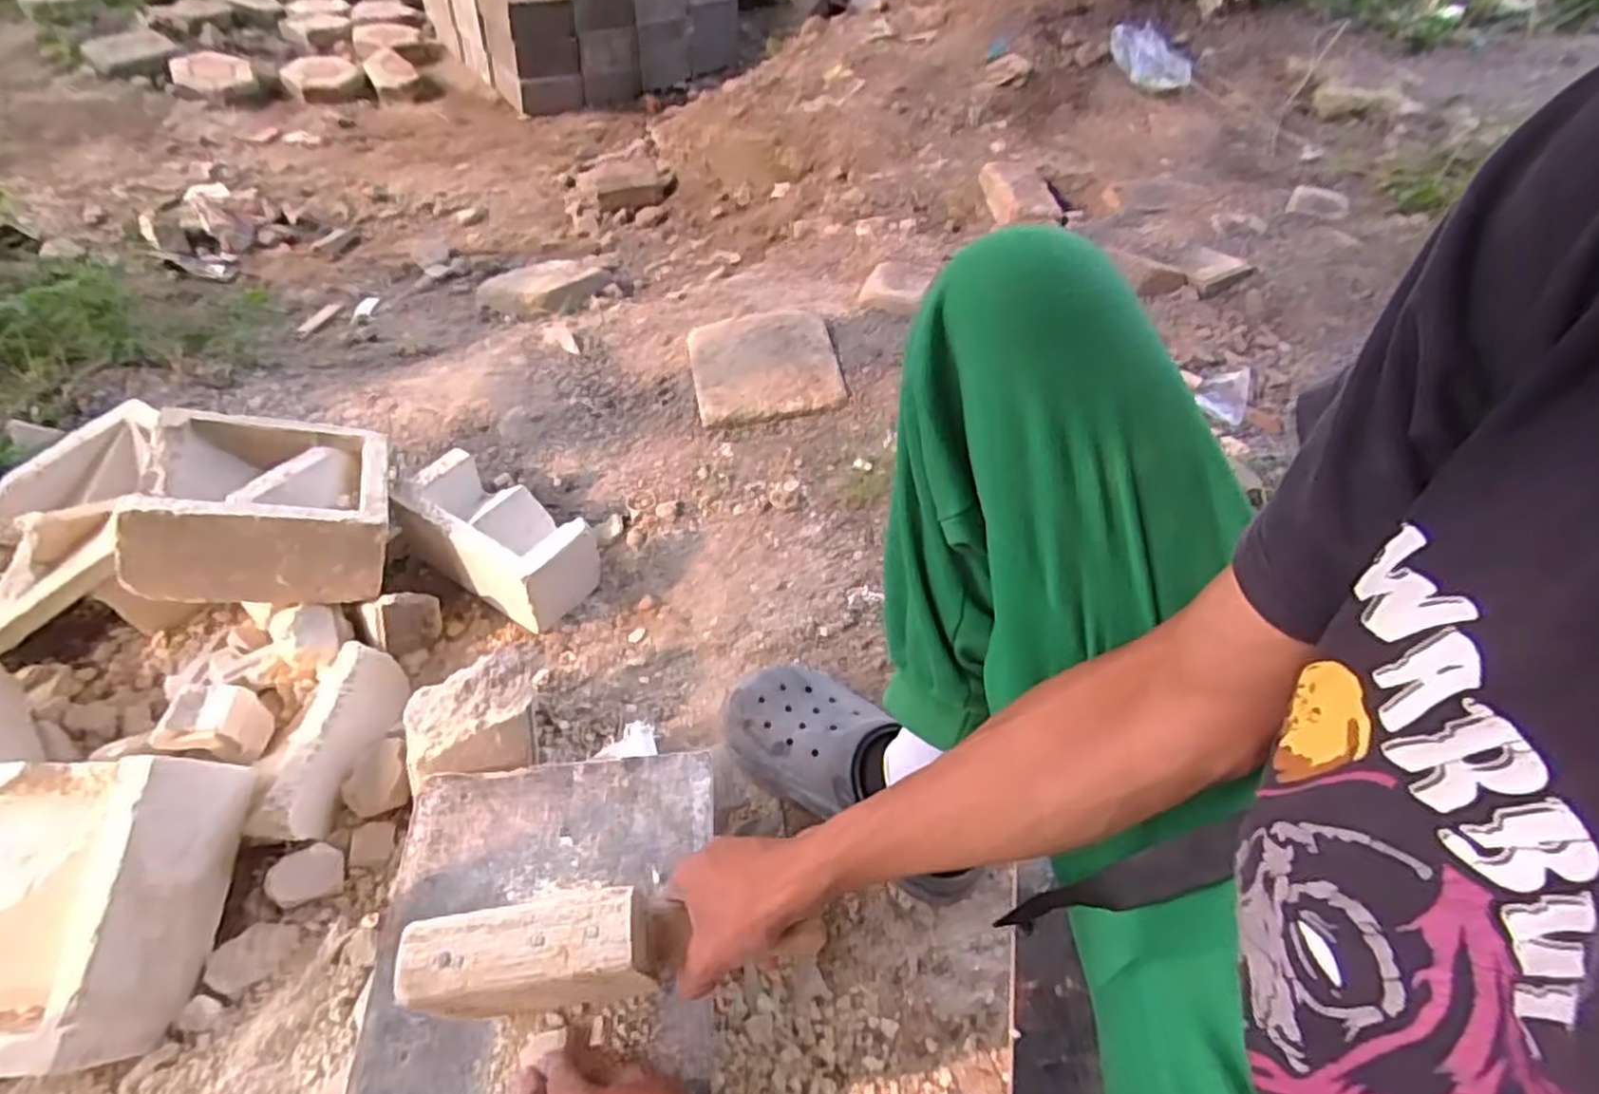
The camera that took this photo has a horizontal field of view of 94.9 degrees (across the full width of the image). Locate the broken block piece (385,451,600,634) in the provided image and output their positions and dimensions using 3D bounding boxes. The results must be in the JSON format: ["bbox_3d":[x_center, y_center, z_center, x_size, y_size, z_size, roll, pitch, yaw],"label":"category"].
[{"bbox_3d":[-0.331,-0.016,0.814,0.197,0.101,0.119,26,53,15],"label":"broken block piece"}]

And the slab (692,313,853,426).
[{"bbox_3d":[-0.050,-0.261,1.034,0.201,0.045,0.197,-8,52,-12],"label":"slab"}]

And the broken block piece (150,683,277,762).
[{"bbox_3d":[-0.520,0.156,0.657,0.065,0.047,0.057,0,50,-3],"label":"broken block piece"}]

